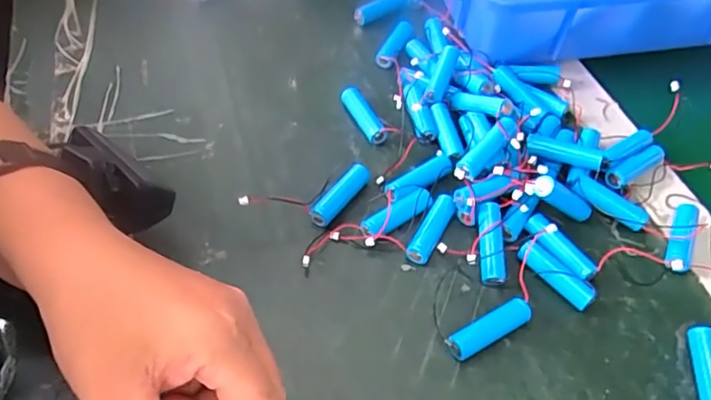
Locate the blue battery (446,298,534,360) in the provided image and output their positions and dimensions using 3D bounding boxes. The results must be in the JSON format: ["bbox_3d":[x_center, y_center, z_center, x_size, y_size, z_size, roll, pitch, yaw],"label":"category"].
[{"bbox_3d":[0.076,0.073,0.331,0.052,0.015,0.013,-22,56,-20],"label":"blue battery"}]

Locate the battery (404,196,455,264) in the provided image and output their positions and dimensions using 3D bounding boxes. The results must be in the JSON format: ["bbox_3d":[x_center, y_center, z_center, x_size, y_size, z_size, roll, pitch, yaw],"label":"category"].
[{"bbox_3d":[0.047,0.018,0.370,0.015,0.016,0.046,25,54,16],"label":"battery"}]

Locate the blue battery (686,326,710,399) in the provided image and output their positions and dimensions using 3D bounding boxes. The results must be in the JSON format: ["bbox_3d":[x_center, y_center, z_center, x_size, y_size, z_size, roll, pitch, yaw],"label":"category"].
[{"bbox_3d":[0.191,0.094,0.319,0.014,0.015,0.050,5,51,1],"label":"blue battery"}]

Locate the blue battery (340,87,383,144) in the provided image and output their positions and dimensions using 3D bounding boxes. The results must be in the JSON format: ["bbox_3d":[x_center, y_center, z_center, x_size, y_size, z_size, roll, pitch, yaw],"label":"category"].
[{"bbox_3d":[0.004,-0.064,0.438,0.012,0.017,0.047,-21,55,-19],"label":"blue battery"}]

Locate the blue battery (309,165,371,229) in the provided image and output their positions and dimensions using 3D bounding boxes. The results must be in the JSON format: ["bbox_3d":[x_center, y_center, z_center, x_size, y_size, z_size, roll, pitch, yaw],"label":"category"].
[{"bbox_3d":[-0.010,-0.004,0.383,0.013,0.012,0.051,32,56,21],"label":"blue battery"}]

